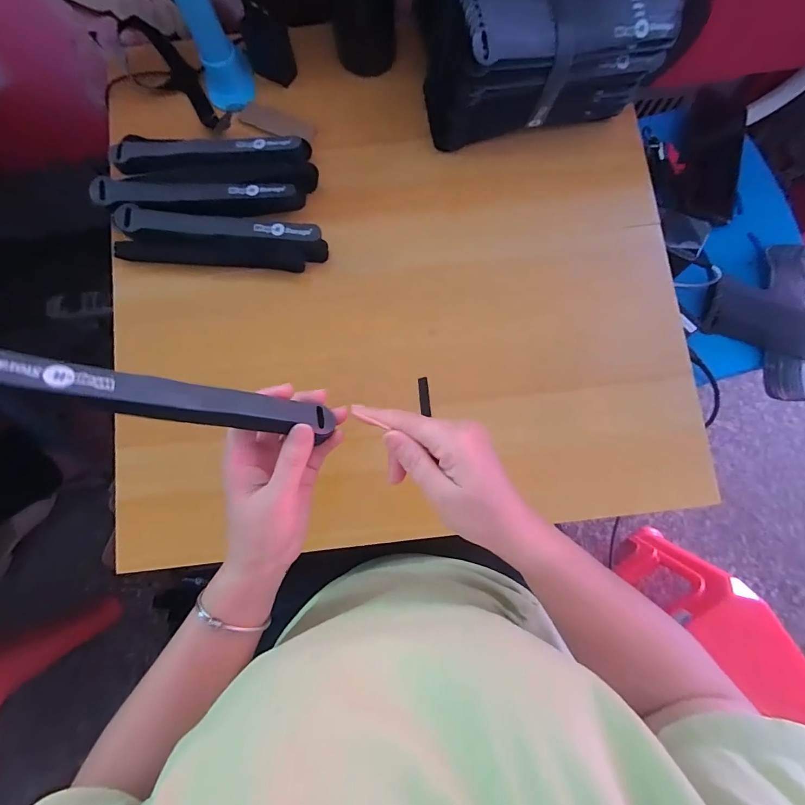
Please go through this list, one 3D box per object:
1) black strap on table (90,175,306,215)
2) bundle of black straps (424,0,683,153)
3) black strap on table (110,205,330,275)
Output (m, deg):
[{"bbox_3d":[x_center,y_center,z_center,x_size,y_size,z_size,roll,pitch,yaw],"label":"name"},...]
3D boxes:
[{"bbox_3d":[-0.207,-0.208,0.422,0.199,0.020,0.031,1,89,-4],"label":"black strap on table"},{"bbox_3d":[0.140,-0.352,0.410,0.229,0.123,0.105,-12,82,0],"label":"bundle of black straps"},{"bbox_3d":[-0.189,-0.165,0.424,0.220,0.045,0.044,4,82,2],"label":"black strap on table"}]

